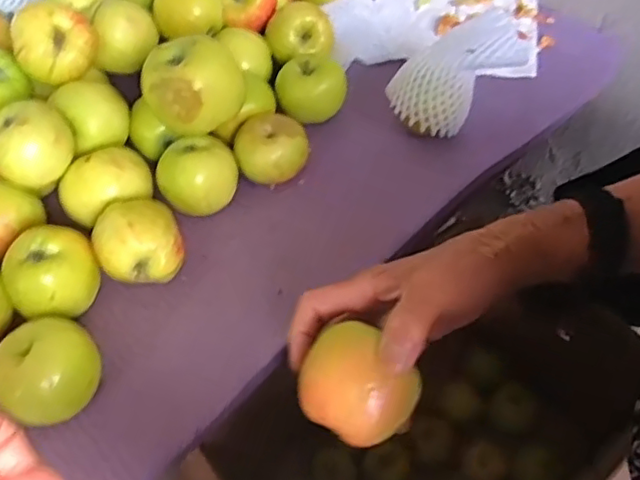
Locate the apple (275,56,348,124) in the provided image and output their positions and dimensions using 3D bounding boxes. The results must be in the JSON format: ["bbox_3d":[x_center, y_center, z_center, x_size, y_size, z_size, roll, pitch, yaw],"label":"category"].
[{"bbox_3d":[-0.007,-0.136,0.550,0.061,0.050,0.051,-2,54,2],"label":"apple"}]

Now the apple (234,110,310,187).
[{"bbox_3d":[-0.036,-0.074,0.508,0.052,0.048,0.058,32,61,23],"label":"apple"}]

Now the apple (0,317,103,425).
[{"bbox_3d":[-0.173,0.088,0.398,0.054,0.056,0.063,14,56,13],"label":"apple"}]

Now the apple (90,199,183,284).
[{"bbox_3d":[-0.133,0.007,0.452,0.060,0.055,0.060,-1,54,2],"label":"apple"}]

